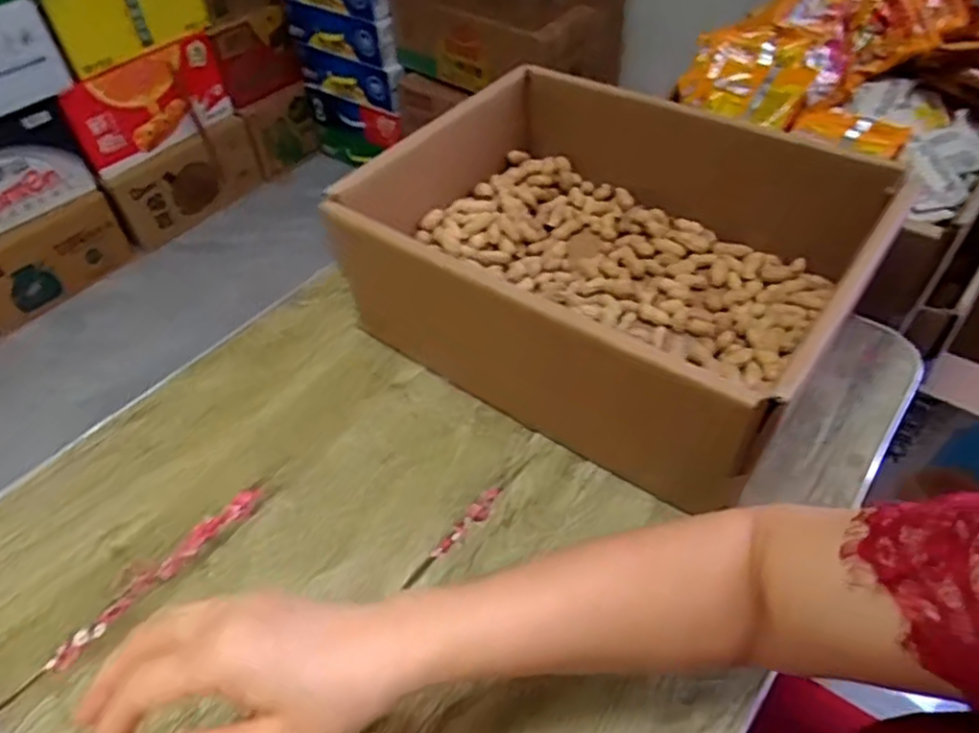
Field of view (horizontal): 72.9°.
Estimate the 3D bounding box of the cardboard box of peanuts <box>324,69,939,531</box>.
[{"bbox_3d":[0.100,-0.097,0.598,0.399,0.155,0.312,28,55,25],"label":"cardboard box of peanuts"}]

